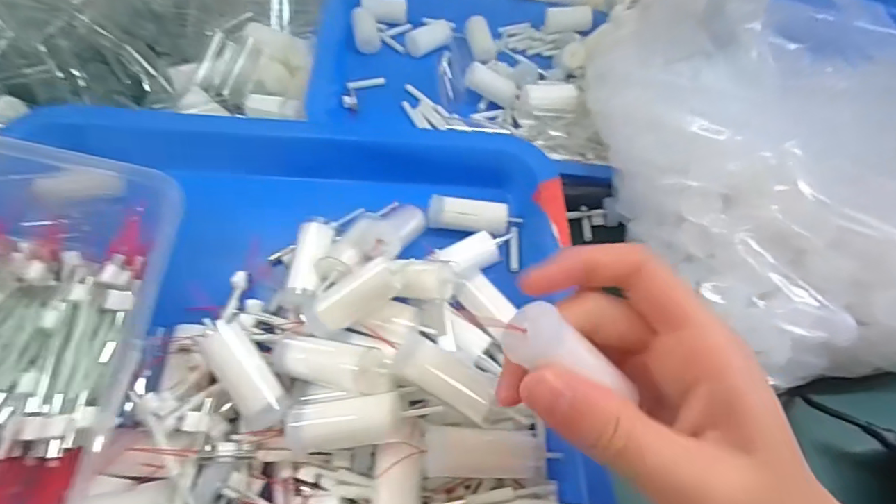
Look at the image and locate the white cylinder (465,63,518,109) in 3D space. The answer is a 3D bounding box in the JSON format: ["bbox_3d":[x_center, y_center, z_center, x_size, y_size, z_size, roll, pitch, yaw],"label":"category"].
[{"bbox_3d":[0.035,-0.134,0.390,0.044,0.017,0.015,27,51,-12],"label":"white cylinder"}]

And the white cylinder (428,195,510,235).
[{"bbox_3d":[0.013,-0.020,0.303,0.048,0.022,0.017,5,52,1],"label":"white cylinder"}]

